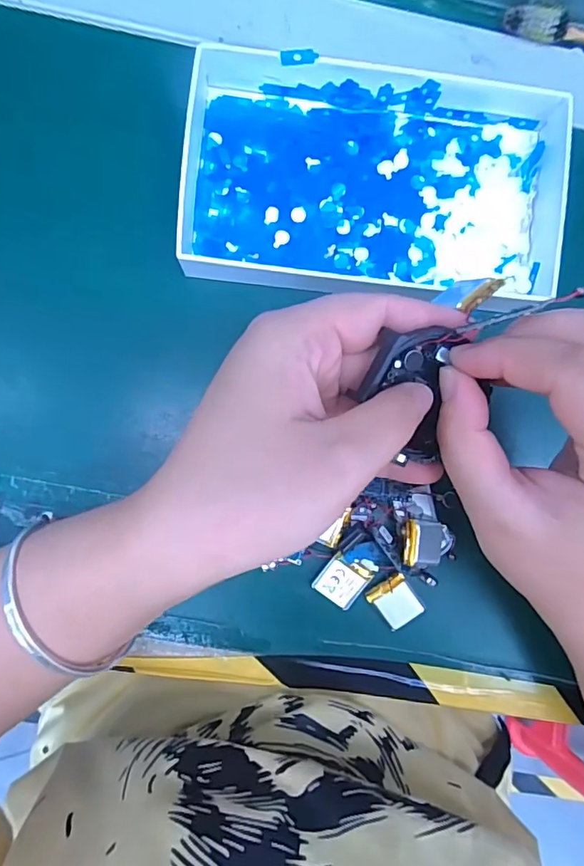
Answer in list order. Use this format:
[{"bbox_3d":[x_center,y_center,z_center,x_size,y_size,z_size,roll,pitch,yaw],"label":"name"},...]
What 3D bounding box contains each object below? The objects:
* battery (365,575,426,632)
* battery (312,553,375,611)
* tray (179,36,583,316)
[{"bbox_3d":[0.052,0.084,0.252,0.020,0.004,0.023,-34,92,-4],"label":"battery"},{"bbox_3d":[0.025,0.073,0.251,0.022,0.004,0.023,37,87,-3],"label":"battery"},{"bbox_3d":[0.040,-0.121,0.246,0.180,0.025,0.106,6,89,-4],"label":"tray"}]

